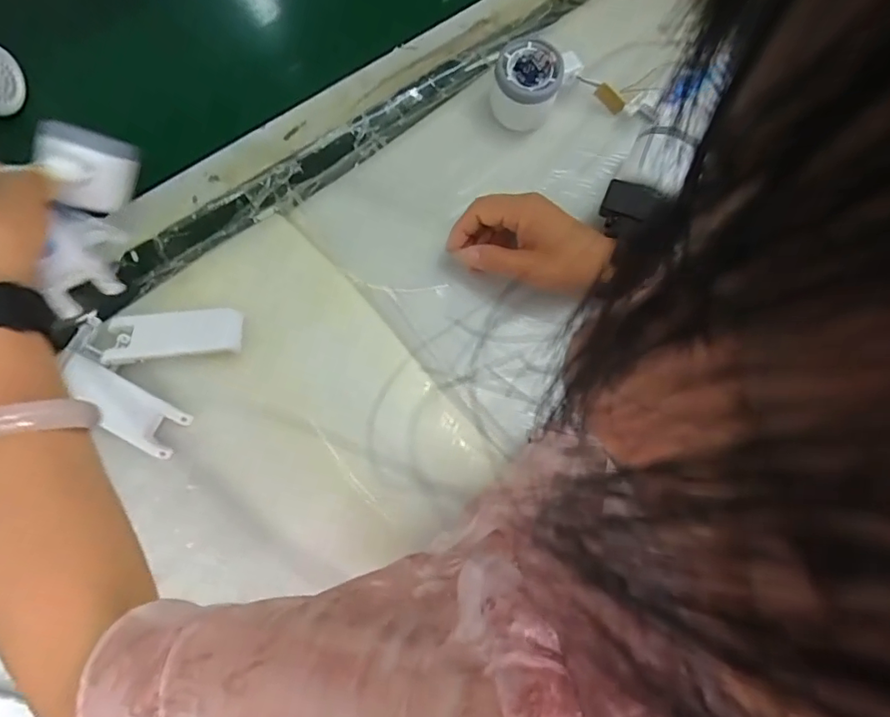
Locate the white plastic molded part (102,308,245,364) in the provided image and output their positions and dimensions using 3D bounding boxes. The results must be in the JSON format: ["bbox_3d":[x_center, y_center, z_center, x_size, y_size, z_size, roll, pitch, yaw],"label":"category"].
[{"bbox_3d":[-0.214,-0.020,0.421,0.098,0.013,0.039,-7,76,-3],"label":"white plastic molded part"}]

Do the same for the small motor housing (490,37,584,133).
[{"bbox_3d":[0.080,-0.246,0.476,0.070,0.054,0.063,15,76,2],"label":"small motor housing"}]

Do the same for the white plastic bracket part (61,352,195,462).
[{"bbox_3d":[-0.250,0.036,0.406,0.101,0.013,0.039,29,77,6],"label":"white plastic bracket part"}]

